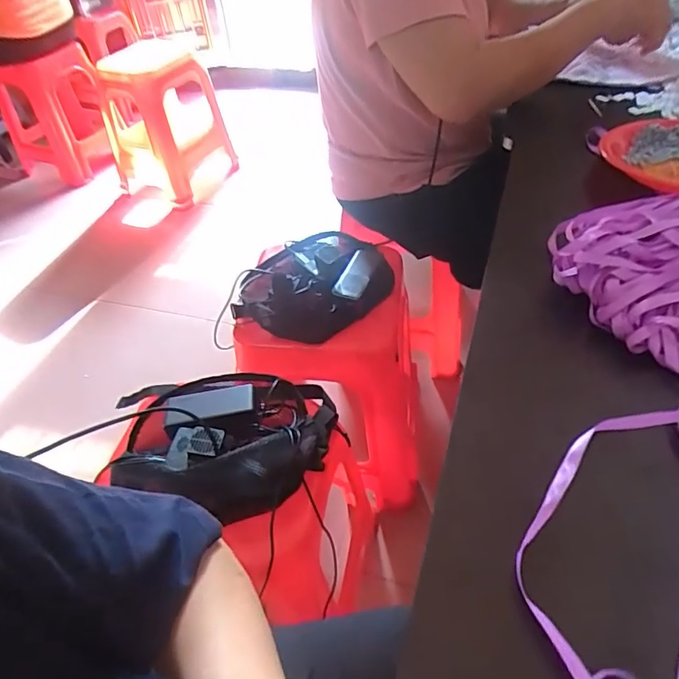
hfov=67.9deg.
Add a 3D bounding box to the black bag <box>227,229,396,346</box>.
[{"bbox_3d":[-0.051,-0.102,0.918,0.286,0.071,0.247,-27,50,-19],"label":"black bag"}]

